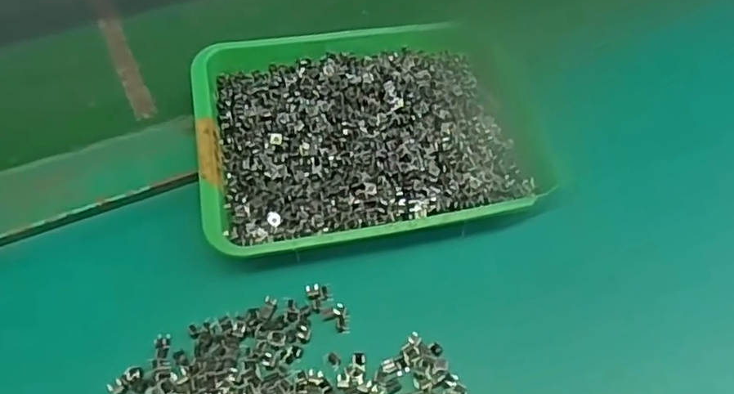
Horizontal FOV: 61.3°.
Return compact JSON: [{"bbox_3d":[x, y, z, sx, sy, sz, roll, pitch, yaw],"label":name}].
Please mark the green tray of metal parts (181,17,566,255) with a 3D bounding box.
[{"bbox_3d":[-0.002,-0.050,0.402,0.208,0.028,0.179,-10,53,-9],"label":"green tray of metal parts"}]

